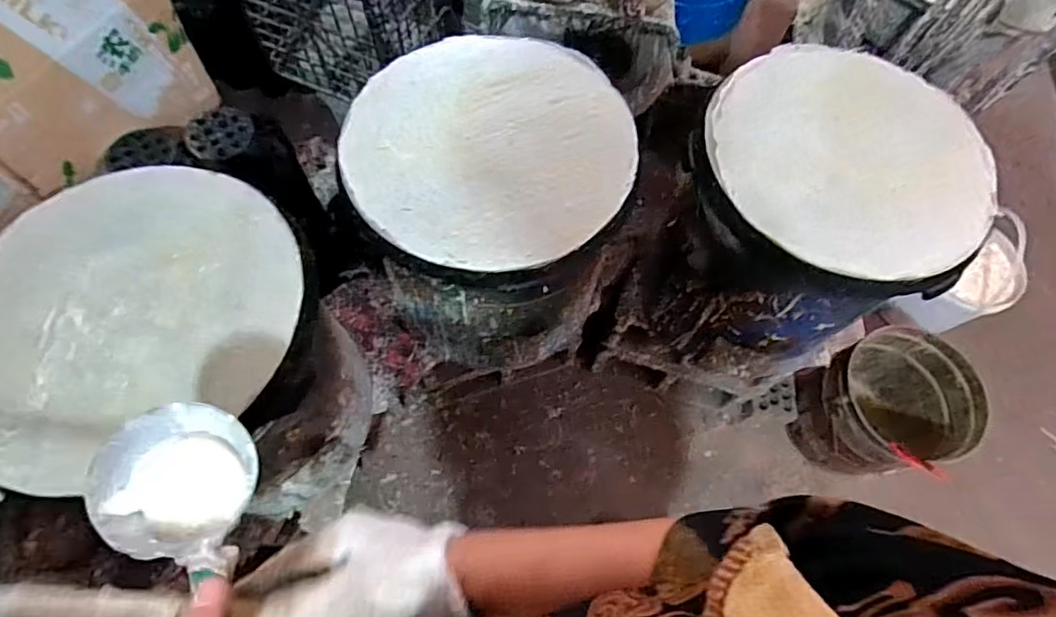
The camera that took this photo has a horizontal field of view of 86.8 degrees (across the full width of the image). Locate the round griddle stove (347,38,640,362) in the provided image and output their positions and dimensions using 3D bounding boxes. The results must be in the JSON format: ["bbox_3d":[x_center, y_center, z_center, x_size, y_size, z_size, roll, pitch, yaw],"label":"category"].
[{"bbox_3d":[-0.056,-0.155,0.899,0.377,0.357,0.380,1,67,-3],"label":"round griddle stove"}]

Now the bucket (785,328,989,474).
[{"bbox_3d":[0.801,0.232,1.295,0.276,0.338,0.291,1,67,-3],"label":"bucket"}]

